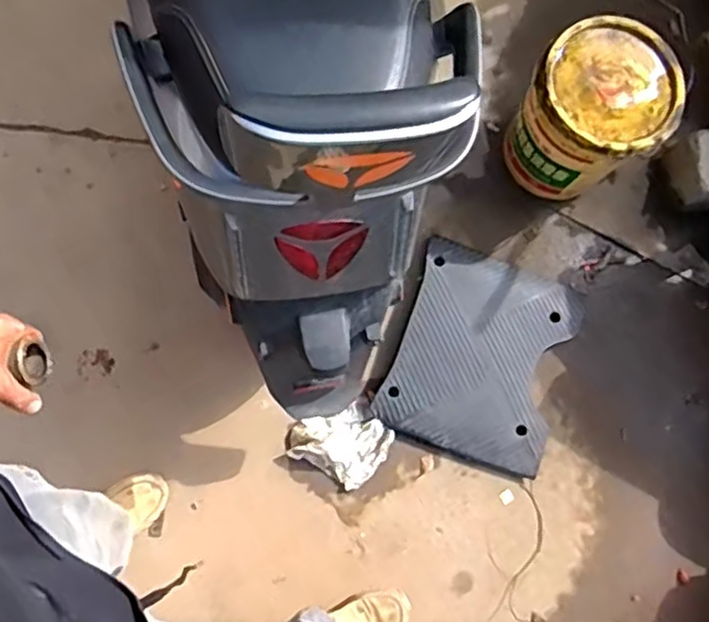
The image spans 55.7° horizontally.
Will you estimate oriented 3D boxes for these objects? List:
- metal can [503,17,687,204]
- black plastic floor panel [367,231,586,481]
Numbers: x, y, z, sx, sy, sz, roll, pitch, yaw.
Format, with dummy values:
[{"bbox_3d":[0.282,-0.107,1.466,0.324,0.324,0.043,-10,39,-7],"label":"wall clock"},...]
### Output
[{"bbox_3d":[0.525,-0.423,1.491,0.286,0.343,0.276,1,77,-6],"label":"metal can"},{"bbox_3d":[0.288,0.097,1.499,0.368,0.049,0.453,20,78,3],"label":"black plastic floor panel"}]

